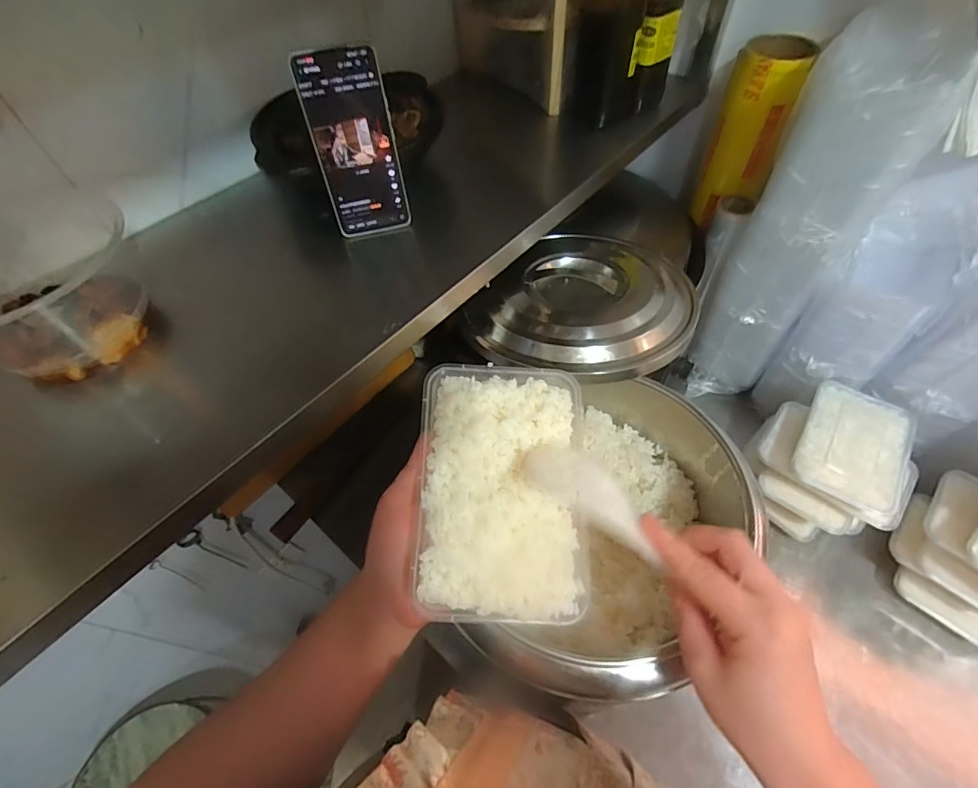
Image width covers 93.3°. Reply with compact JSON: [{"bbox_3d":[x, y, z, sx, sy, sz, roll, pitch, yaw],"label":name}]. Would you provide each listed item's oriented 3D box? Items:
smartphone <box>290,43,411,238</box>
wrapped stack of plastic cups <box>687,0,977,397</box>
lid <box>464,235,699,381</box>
[{"bbox_3d":[-0.128,-0.237,0.450,0.074,0.162,0.006,-15,42,-11],"label":"smartphone"},{"bbox_3d":[0.401,-0.176,0.629,0.133,0.492,0.109,2,55,5],"label":"wrapped stack of plastic cups"},{"bbox_3d":[0.101,-0.085,0.510,0.212,0.065,0.201,32,62,23],"label":"lid"}]

